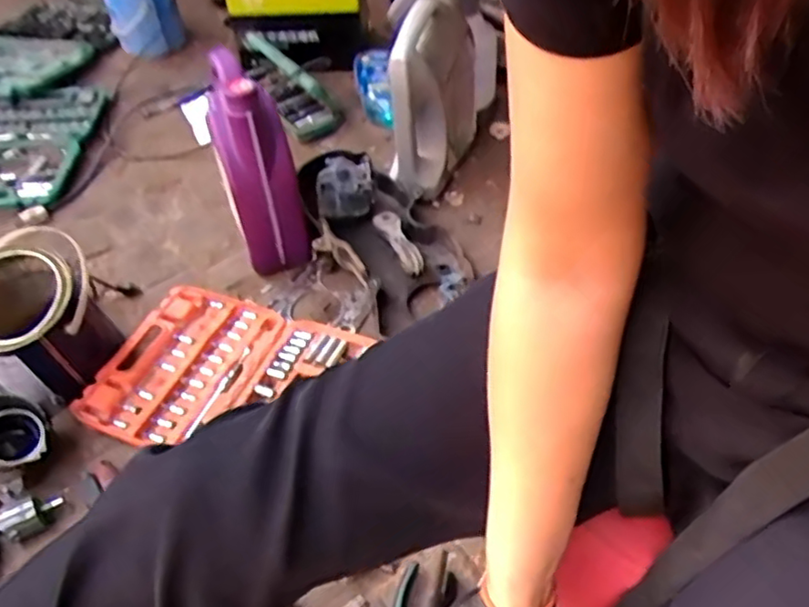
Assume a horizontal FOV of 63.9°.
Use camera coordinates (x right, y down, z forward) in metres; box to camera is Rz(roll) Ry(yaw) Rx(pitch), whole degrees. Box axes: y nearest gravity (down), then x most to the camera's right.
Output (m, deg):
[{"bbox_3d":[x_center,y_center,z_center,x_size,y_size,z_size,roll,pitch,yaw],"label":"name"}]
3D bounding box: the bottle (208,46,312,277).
[{"bbox_3d":[-0.202,-0.187,0.906,0.100,0.293,0.140,-14,48,-11],"label":"bottle"}]

